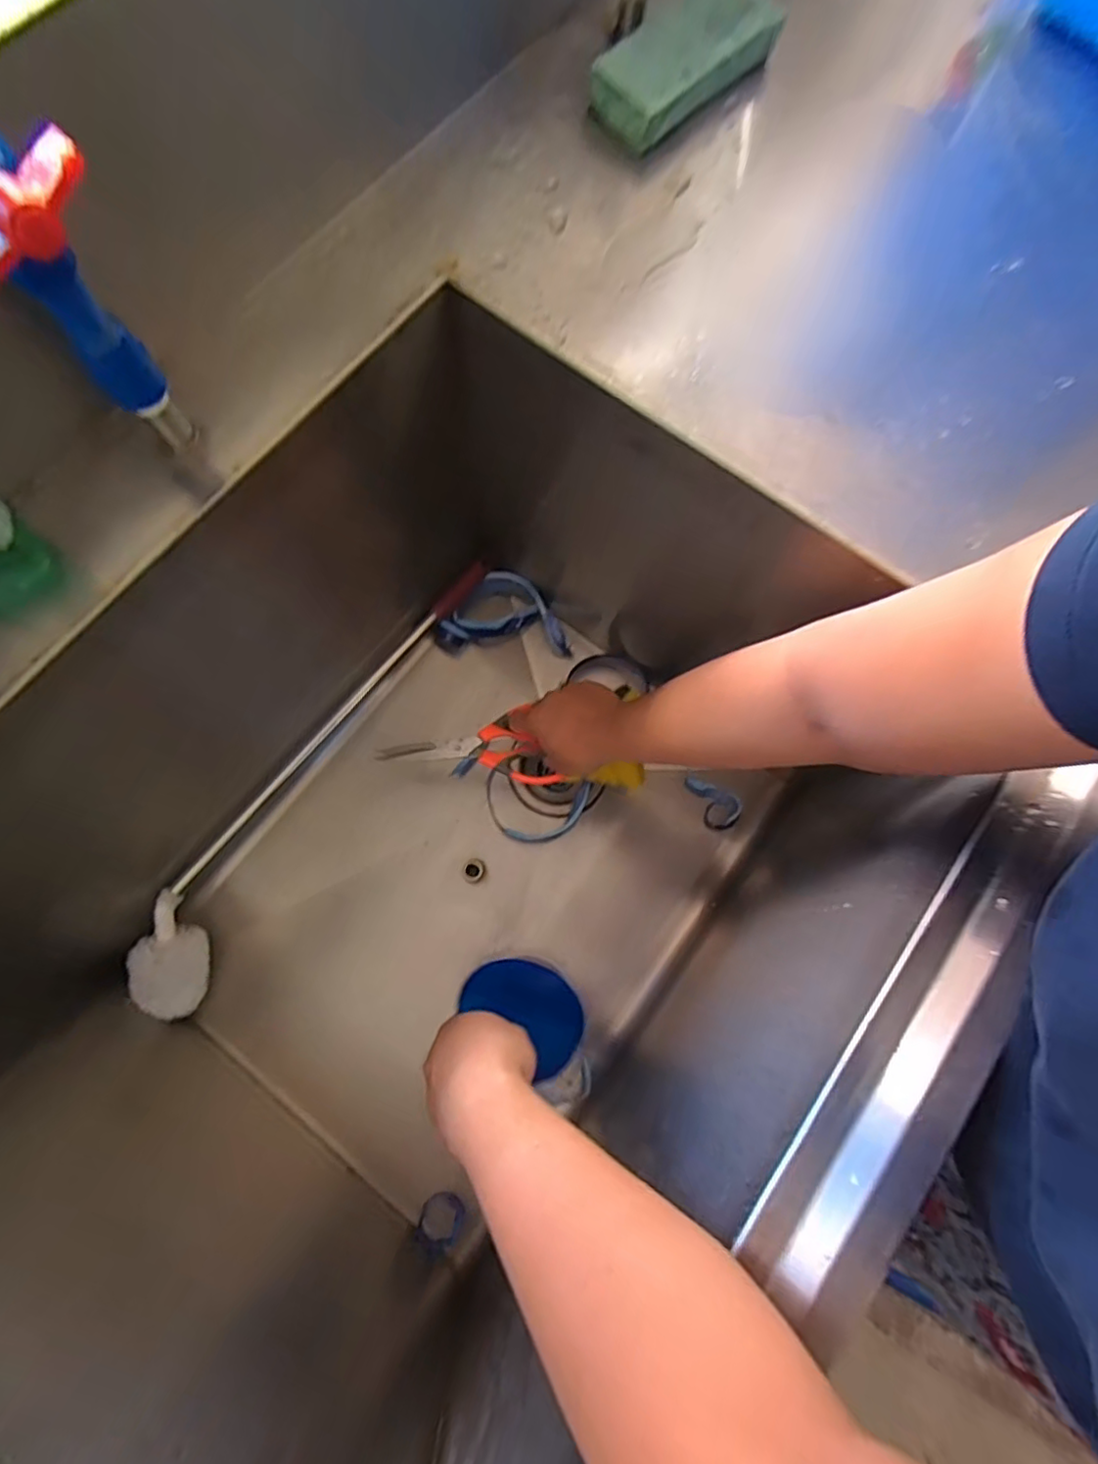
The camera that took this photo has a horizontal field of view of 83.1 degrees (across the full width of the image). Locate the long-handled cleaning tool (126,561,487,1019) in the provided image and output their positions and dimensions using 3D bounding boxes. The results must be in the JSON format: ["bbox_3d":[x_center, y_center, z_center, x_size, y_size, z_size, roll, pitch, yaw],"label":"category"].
[{"bbox_3d":[-0.251,0.027,0.680,0.080,0.071,0.576,29,77,5],"label":"long-handled cleaning tool"}]

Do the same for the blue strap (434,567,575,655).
[{"bbox_3d":[-0.055,-0.144,0.749,0.161,0.058,0.093,3,76,-1],"label":"blue strap"}]

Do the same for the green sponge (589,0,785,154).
[{"bbox_3d":[0.098,-0.480,0.440,0.150,0.034,0.061,-44,81,-11],"label":"green sponge"}]

